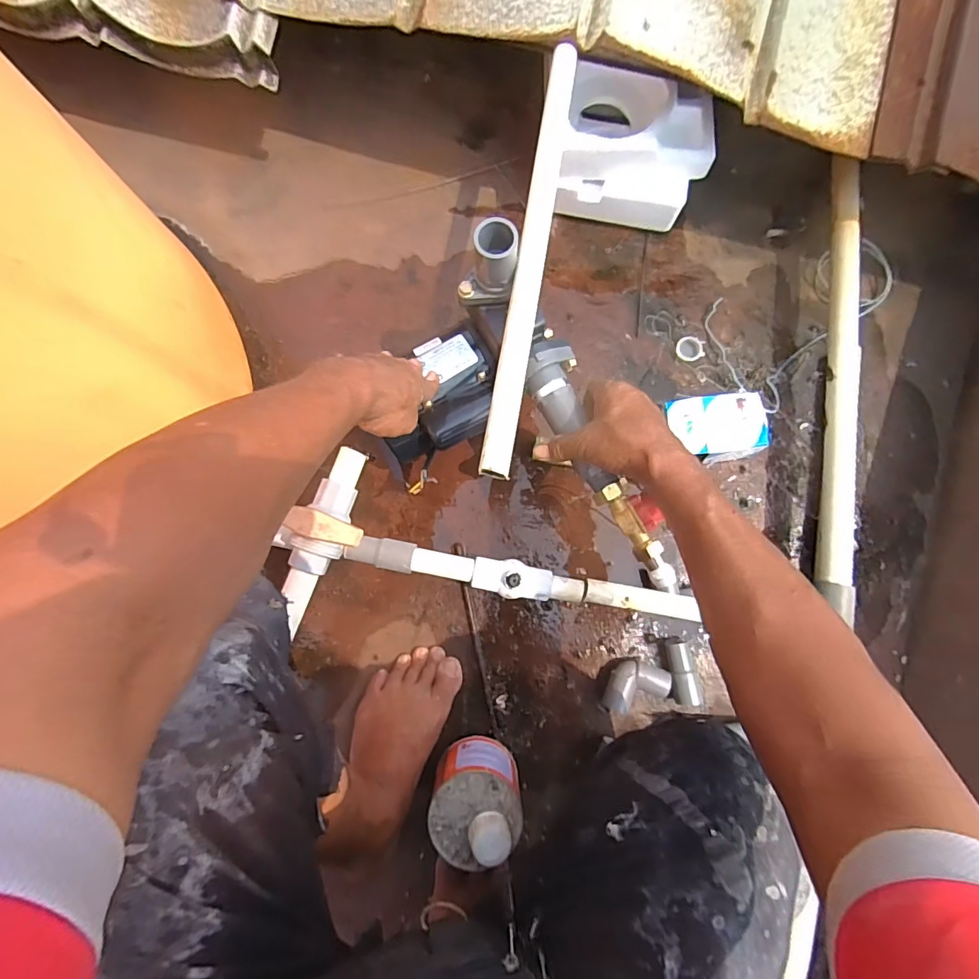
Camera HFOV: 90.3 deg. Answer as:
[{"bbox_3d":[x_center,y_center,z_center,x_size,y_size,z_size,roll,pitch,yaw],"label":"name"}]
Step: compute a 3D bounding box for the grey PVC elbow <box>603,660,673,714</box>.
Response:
[{"bbox_3d":[0.185,0.250,0.610,0.069,0.033,0.060,12,81,2],"label":"grey PVC elbow"}]

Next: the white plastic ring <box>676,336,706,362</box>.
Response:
[{"bbox_3d":[0.288,-0.201,0.694,0.039,0.008,0.038,0,81,0],"label":"white plastic ring"}]

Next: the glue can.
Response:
[{"bbox_3d":[-0.016,0.353,0.549,0.096,0.123,0.103,0,81,0],"label":"glue can"}]

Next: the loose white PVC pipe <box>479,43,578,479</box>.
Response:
[{"bbox_3d":[0.043,-0.238,0.485,0.026,0.026,0.472,9,77,1],"label":"loose white PVC pipe"}]

